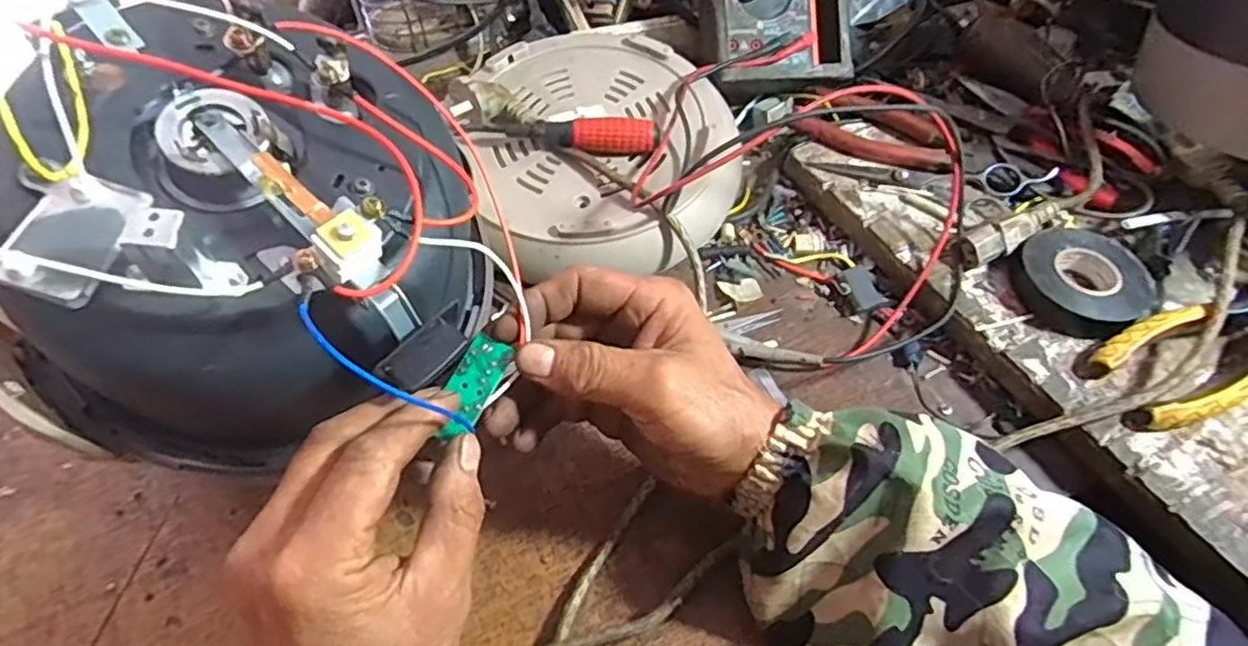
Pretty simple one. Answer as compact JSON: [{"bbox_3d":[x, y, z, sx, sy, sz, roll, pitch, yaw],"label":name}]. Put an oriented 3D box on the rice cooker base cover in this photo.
[{"bbox_3d":[-0.016,-0.128,0.492,0.201,0.055,0.207,-8,55,-5],"label":"rice cooker base cover"}]

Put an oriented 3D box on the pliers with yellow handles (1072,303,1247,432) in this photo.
[{"bbox_3d":[0.333,0.015,0.385,0.139,0.028,0.060,-22,57,-14],"label":"pliers with yellow handles"}]

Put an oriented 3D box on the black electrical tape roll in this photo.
[{"bbox_3d":[0.283,-0.027,0.419,0.070,0.026,0.073,0,55,1],"label":"black electrical tape roll"}]

